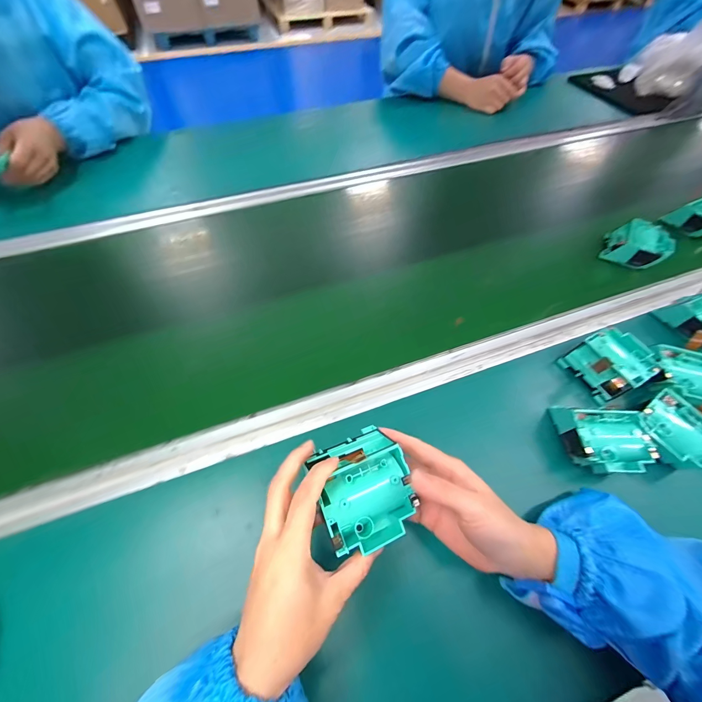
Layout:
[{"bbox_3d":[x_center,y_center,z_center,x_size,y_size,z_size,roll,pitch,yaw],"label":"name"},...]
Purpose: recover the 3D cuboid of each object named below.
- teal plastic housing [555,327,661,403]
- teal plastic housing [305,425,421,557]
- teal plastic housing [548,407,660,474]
[{"bbox_3d":[0.327,0.014,0.396,0.079,0.042,0.073,-27,64,-16],"label":"teal plastic housing"},{"bbox_3d":[0.011,0.108,0.250,0.071,0.034,0.082,-19,62,-12],"label":"teal plastic housing"},{"bbox_3d":[0.275,0.096,0.342,0.077,0.032,0.068,6,60,2],"label":"teal plastic housing"}]

